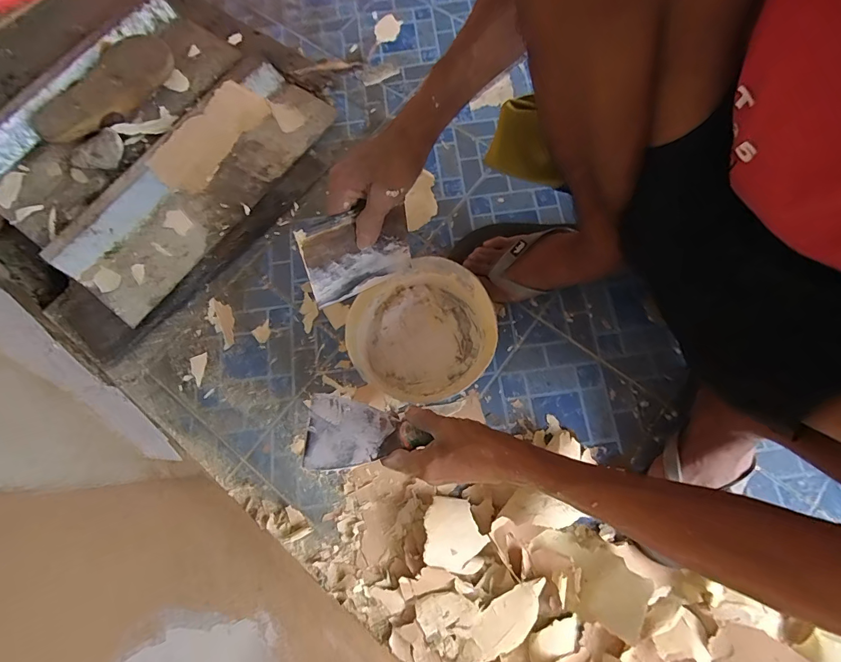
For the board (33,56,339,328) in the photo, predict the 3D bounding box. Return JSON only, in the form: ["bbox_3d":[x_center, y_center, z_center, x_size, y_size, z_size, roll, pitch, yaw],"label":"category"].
[{"bbox_3d":[-0.347,-0.245,0.617,0.181,0.035,0.465,34,78,11],"label":"board"}]

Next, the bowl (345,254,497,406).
[{"bbox_3d":[0.009,0.004,0.517,0.169,0.072,0.167,0,74,2],"label":"bowl"}]

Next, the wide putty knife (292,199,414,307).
[{"bbox_3d":[-0.062,-0.082,0.399,0.115,0.088,0.004,-30,47,-22],"label":"wide putty knife"}]

